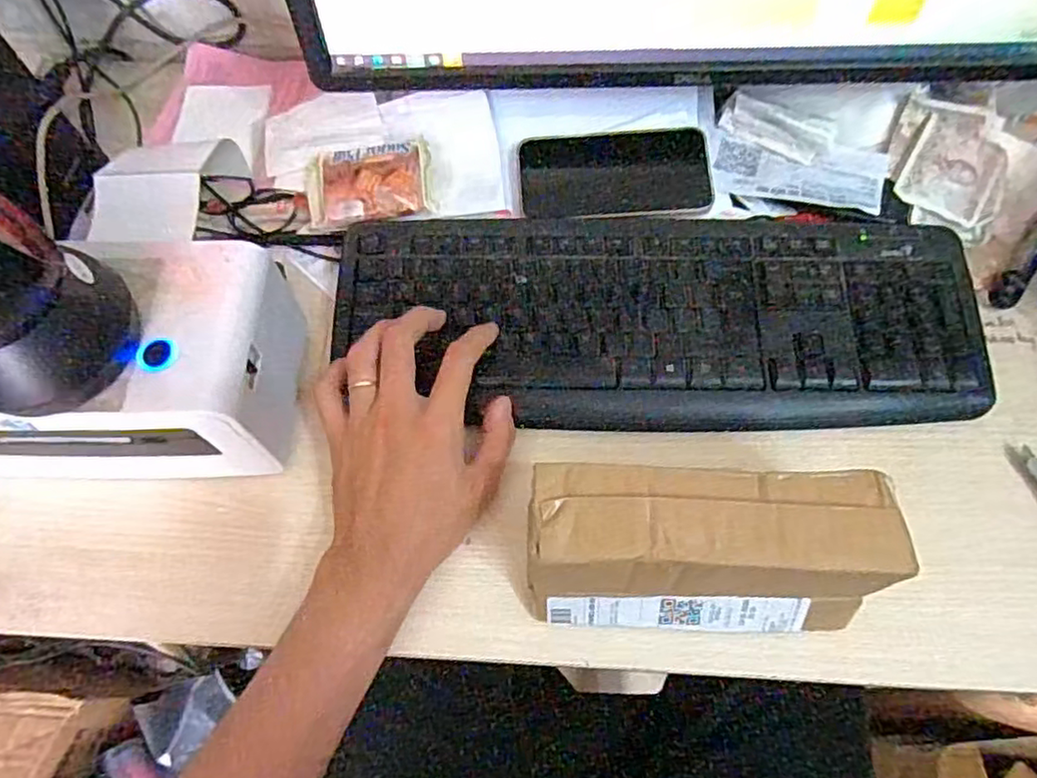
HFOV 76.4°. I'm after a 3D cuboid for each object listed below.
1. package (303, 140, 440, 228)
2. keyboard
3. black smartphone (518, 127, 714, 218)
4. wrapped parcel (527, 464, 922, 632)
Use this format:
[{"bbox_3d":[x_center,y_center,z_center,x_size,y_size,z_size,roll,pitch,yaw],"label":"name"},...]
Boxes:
[{"bbox_3d":[-0.115,-0.162,0.503,0.096,0.013,0.080,-11,65,-4],"label":"package"},{"bbox_3d":[0.096,-0.053,0.465,0.437,0.030,0.159,4,65,2],"label":"keyboard"},{"bbox_3d":[0.075,-0.167,0.512,0.145,0.013,0.076,-3,65,0],"label":"black smartphone"},{"bbox_3d":[0.101,0.091,0.367,0.186,0.088,0.072,1,65,2],"label":"wrapped parcel"}]

